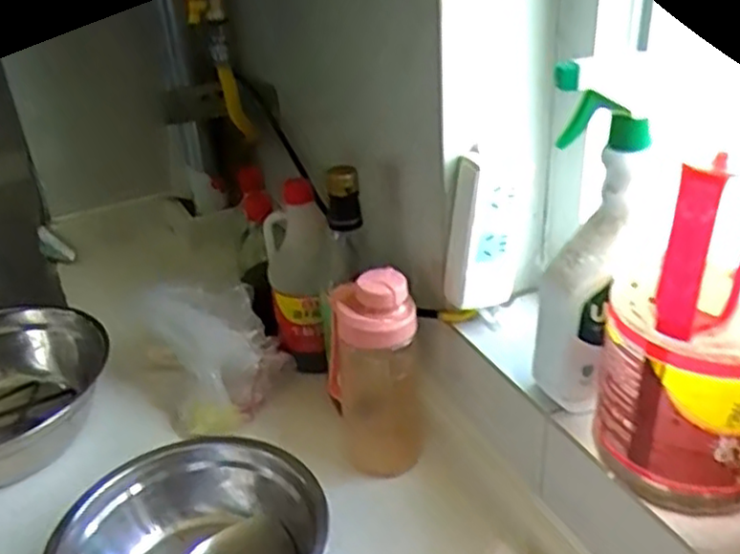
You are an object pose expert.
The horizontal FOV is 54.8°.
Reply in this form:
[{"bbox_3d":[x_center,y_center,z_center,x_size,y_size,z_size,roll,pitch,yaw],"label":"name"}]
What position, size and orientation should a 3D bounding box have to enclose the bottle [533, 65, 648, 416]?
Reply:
[{"bbox_3d":[0.144,-0.016,0.477,0.052,0.222,0.048,16,35,31],"label":"bottle"}]

